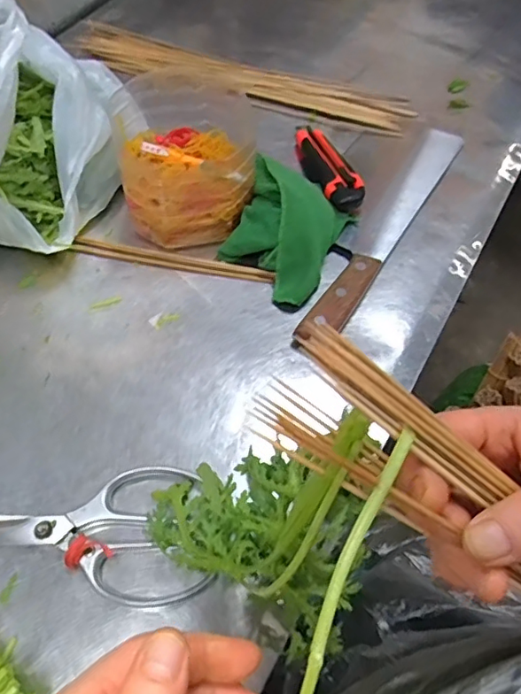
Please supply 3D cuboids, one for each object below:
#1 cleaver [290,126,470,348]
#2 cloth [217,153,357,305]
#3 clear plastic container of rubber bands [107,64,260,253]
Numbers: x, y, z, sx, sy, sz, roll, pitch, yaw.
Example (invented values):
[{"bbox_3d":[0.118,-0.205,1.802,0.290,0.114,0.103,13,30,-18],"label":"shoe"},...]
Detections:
[{"bbox_3d":[0.129,-0.128,0.555,0.043,0.020,0.340,30,62,13],"label":"cleaver"},{"bbox_3d":[0.023,-0.117,0.524,0.106,0.054,0.135,26,62,11],"label":"cloth"},{"bbox_3d":[-0.076,-0.189,0.547,0.128,0.081,0.162,-8,60,-8],"label":"clear plastic container of rubber bands"}]

